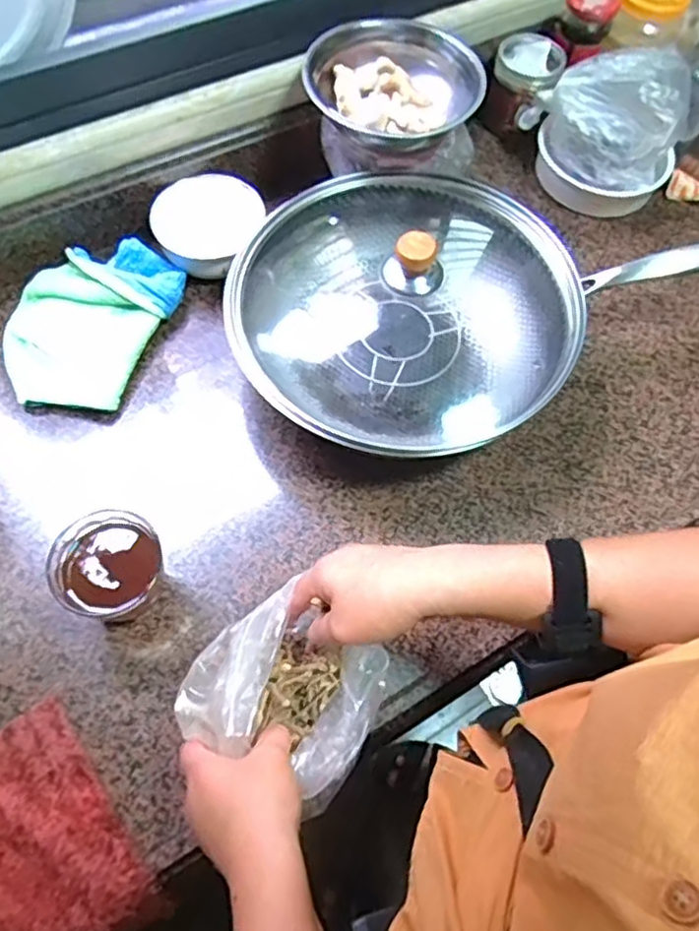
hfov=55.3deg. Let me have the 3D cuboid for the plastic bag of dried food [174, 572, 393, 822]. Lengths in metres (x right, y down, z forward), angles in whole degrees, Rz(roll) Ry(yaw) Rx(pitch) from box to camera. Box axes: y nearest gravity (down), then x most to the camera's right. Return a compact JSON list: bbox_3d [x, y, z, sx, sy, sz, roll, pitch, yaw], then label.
[{"bbox_3d":[-0.049,0.172,0.521,0.140,0.097,0.126,26,65,10],"label":"plastic bag of dried food"}]

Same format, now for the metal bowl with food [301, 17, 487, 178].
[{"bbox_3d":[0.047,-0.387,0.717,0.181,0.084,0.159,8,62,-1],"label":"metal bowl with food"}]

